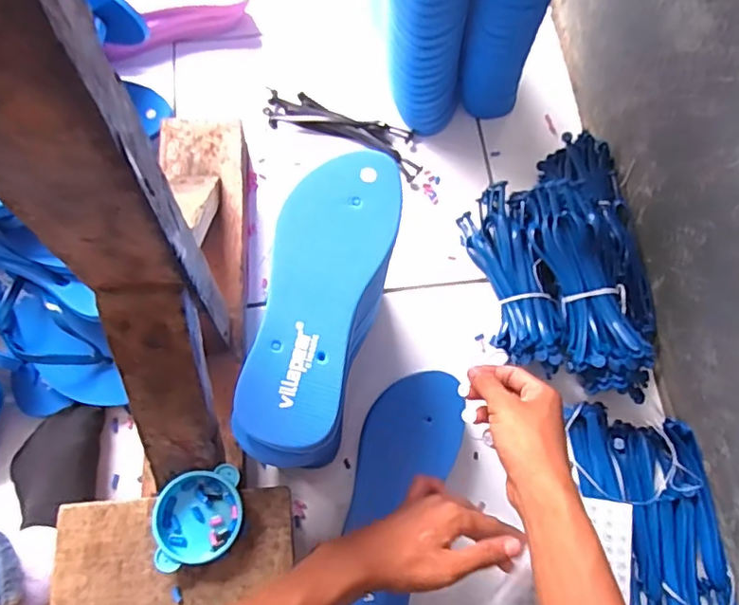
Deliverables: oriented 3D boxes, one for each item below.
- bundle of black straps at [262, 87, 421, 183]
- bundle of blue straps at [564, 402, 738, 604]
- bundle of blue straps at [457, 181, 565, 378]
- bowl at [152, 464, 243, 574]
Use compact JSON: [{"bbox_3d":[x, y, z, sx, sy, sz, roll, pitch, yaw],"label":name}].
[{"bbox_3d":[-0.030,-0.223,0.745,0.216,0.016,0.062,23,73,6],"label":"bundle of black straps"},{"bbox_3d":[0.292,0.241,0.576,0.115,0.036,0.279,-6,72,-3],"label":"bundle of blue straps"},{"bbox_3d":[0.165,-0.026,0.660,0.073,0.057,0.217,-11,72,-5],"label":"bundle of blue straps"},{"bbox_3d":[-0.145,0.182,0.487,0.071,0.021,0.073,-11,72,-5],"label":"bowl"}]

